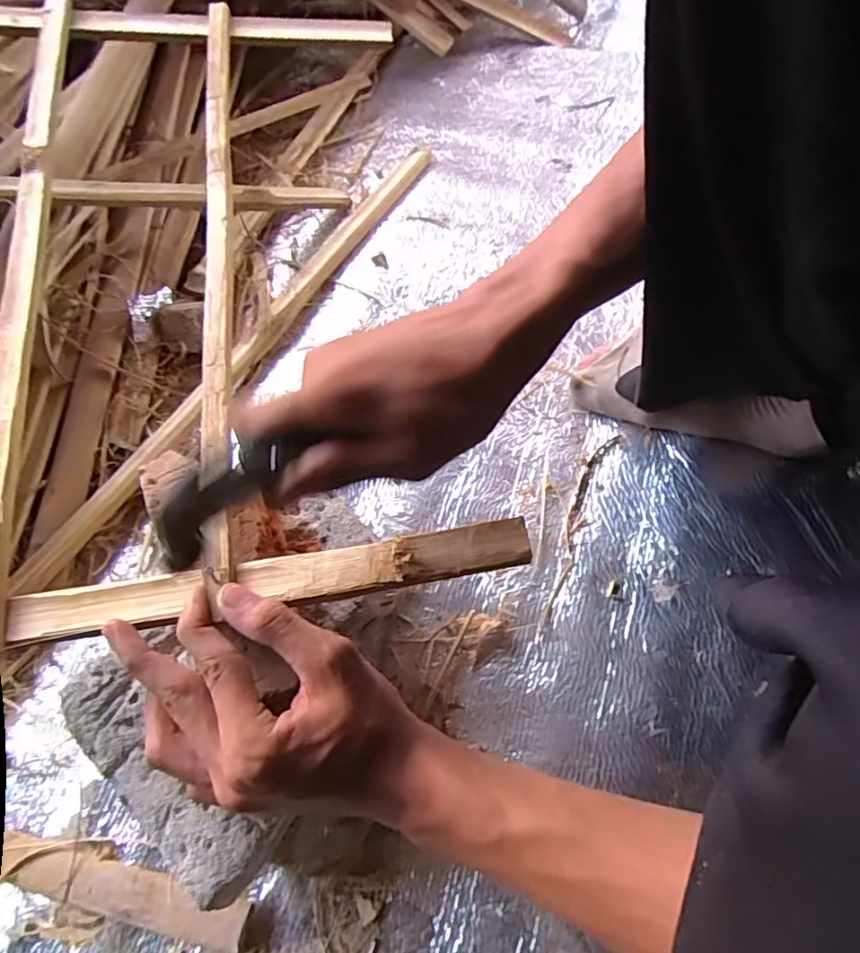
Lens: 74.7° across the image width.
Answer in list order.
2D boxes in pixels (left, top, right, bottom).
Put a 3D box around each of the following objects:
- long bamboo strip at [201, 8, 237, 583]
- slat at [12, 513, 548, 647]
[{"bbox_3d":[-0.143,-0.168,0.383,0.021,0.016,0.483,-8,67,0],"label":"long bamboo strip"},{"bbox_3d":[-0.079,0.054,0.295,0.264,0.006,0.026,-8,68,-5],"label":"slat"}]

